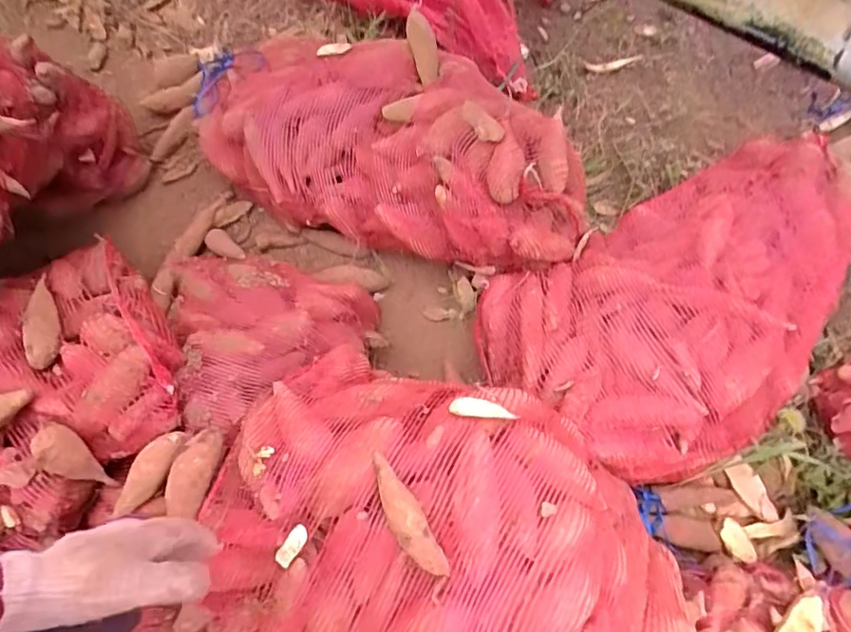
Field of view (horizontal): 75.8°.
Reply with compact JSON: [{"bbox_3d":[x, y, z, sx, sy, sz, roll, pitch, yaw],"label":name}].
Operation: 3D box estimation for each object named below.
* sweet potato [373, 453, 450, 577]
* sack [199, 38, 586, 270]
[{"bbox_3d":[-0.022,0.221,0.604,0.036,0.026,0.144,-29,71,-10],"label":"sweet potato"},{"bbox_3d":[-0.067,-0.280,0.941,0.691,0.216,0.280,20,70,8],"label":"sack"}]

